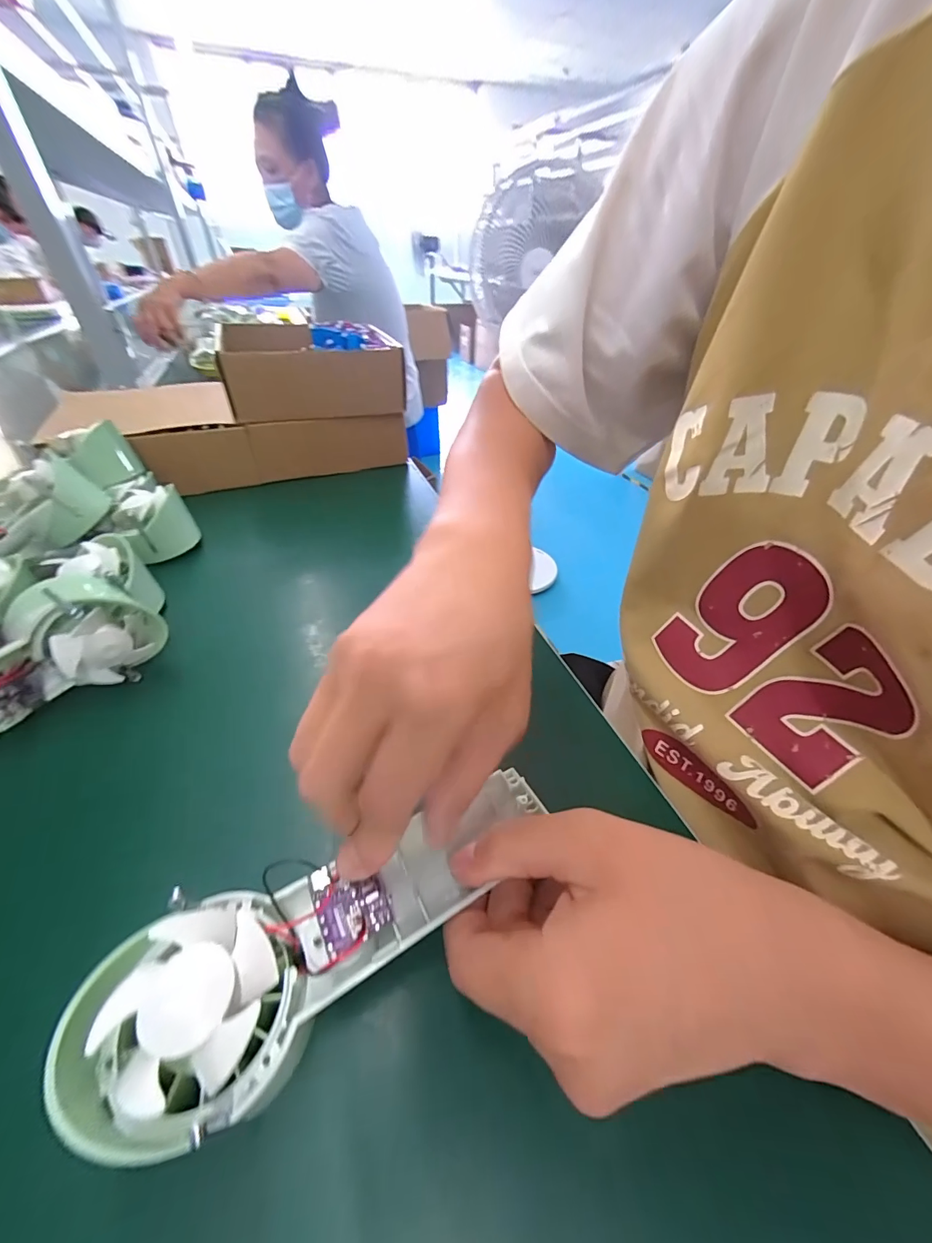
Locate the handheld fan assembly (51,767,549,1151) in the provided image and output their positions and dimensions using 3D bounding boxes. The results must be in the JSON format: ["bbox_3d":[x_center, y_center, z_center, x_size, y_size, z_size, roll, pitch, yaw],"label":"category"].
[{"bbox_3d":[-0.040,0.110,0.163,0.168,0.028,0.059,-14,42,-31],"label":"handheld fan assembly"}]

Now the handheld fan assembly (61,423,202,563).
[{"bbox_3d":[-0.321,-0.127,0.400,0.060,0.046,0.159,-33,73,-32],"label":"handheld fan assembly"}]

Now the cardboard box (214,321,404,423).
[{"bbox_3d":[-0.205,-0.344,0.558,0.204,0.080,0.220,-12,43,-14],"label":"cardboard box"}]

